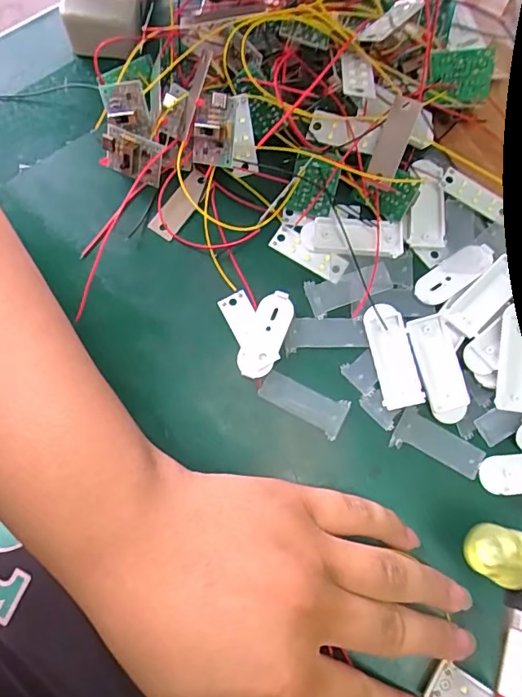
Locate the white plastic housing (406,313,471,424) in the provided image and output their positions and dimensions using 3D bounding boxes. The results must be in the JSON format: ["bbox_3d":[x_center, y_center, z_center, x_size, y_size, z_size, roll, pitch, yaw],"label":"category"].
[{"bbox_3d":[0.097,0.011,0.277,0.023,0.007,0.056,-17,78,-5],"label":"white plastic housing"}]

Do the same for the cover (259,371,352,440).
[{"bbox_3d":[0.023,0.029,0.277,0.047,0.004,0.020,27,78,5],"label":"cover"}]

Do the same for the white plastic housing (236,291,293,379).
[{"bbox_3d":[0.003,-0.007,0.284,0.020,0.004,0.049,22,78,4],"label":"white plastic housing"}]

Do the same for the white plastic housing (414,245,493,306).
[{"bbox_3d":[0.111,-0.043,0.291,0.050,0.004,0.019,-33,80,-8],"label":"white plastic housing"}]

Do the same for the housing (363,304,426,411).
[{"bbox_3d":[0.072,0.004,0.281,0.021,0.007,0.056,-11,77,-3],"label":"housing"}]

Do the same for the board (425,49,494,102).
[{"bbox_3d":[0.112,-0.152,0.287,0.036,0.026,0.004,-1,33,0],"label":"board"}]

